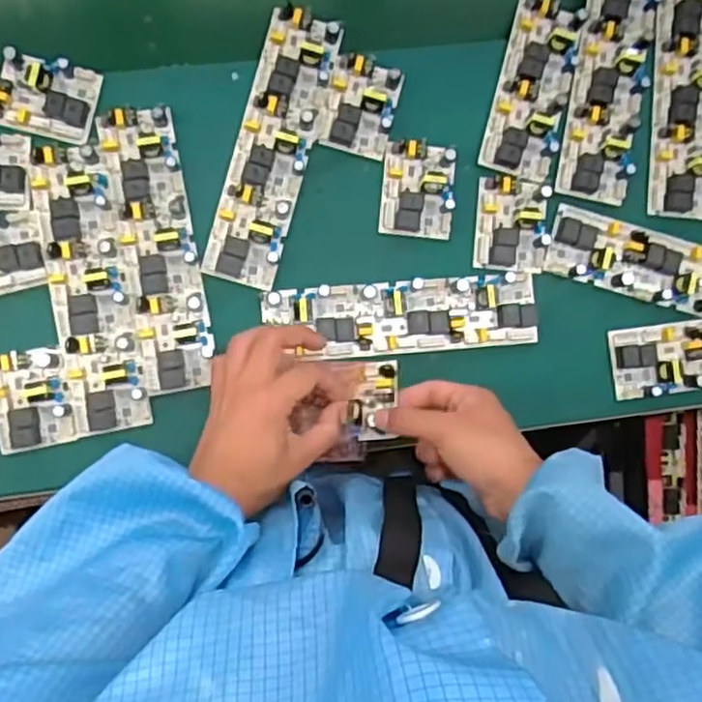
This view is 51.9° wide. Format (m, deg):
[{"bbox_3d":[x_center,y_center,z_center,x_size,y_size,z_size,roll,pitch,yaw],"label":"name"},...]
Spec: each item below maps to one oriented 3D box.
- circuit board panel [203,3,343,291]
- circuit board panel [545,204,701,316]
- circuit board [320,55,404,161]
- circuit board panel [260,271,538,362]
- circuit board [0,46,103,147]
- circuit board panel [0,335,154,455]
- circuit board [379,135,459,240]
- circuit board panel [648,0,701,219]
[{"bbox_3d":[-0.065,-0.176,0.617,0.057,0.014,0.237,15,87,-5],"label":"circuit board panel"},{"bbox_3d":[0.260,-0.082,0.643,0.161,0.017,0.062,16,87,-5],"label":"circuit board panel"},{"bbox_3d":[0.007,-0.216,0.631,0.066,0.018,0.082,14,87,-5],"label":"circuit board"},{"bbox_3d":[0.045,-0.030,0.621,0.231,0.021,0.061,-4,89,-6],"label":"circuit board panel"},{"bbox_3d":[-0.256,-0.212,0.596,0.083,0.016,0.064,11,87,-5],"label":"circuit board"},{"bbox_3d":[-0.232,0.033,0.593,0.120,0.014,0.080,-12,89,-6],"label":"circuit board panel"},{"bbox_3d":[0.059,-0.142,0.626,0.062,0.023,0.080,4,88,-6],"label":"circuit board"},{"bbox_3d":[0.308,-0.242,0.655,0.062,0.017,0.238,3,88,-6],"label":"circuit board panel"}]

